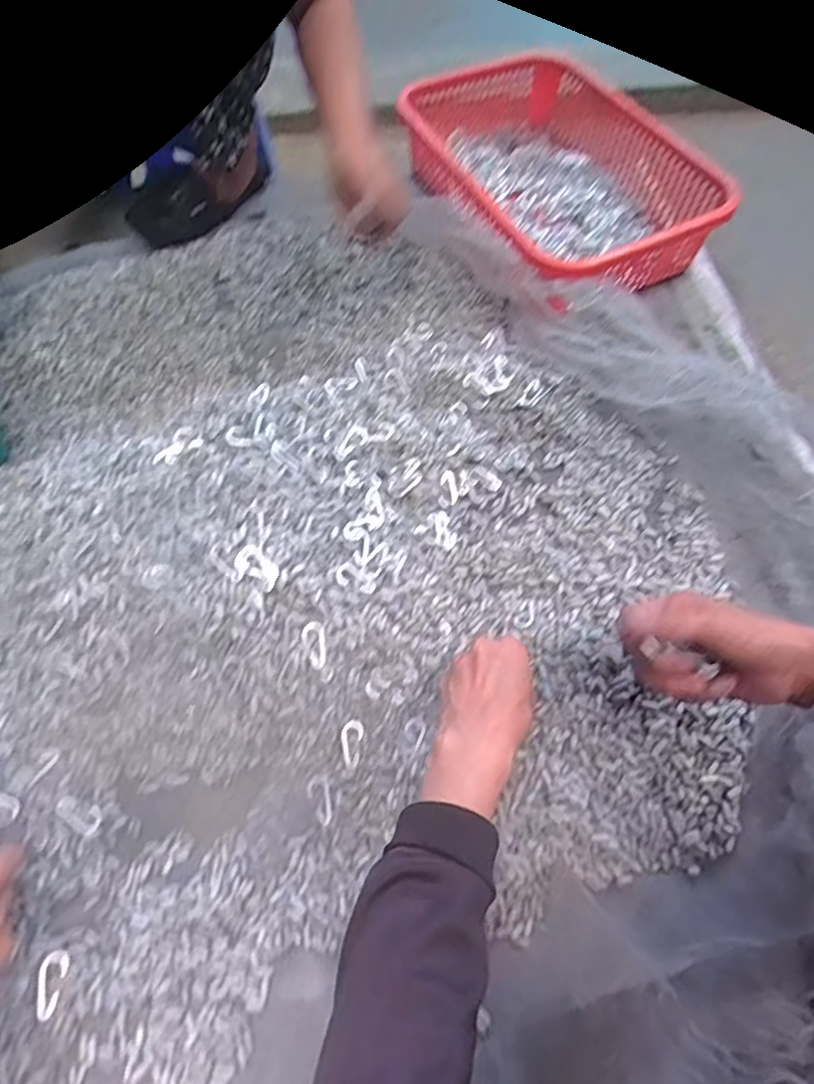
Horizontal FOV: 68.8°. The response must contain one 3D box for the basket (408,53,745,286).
[{"bbox_3d":[0.193,-0.522,0.829,0.284,0.095,0.503,-22,64,-11],"label":"basket"}]

